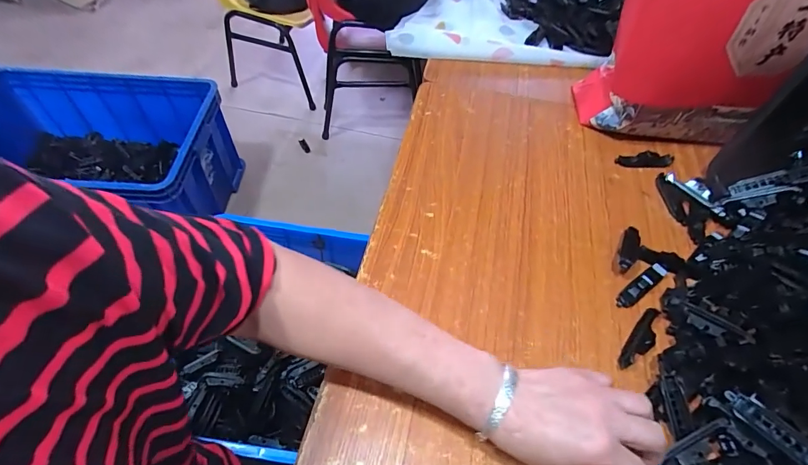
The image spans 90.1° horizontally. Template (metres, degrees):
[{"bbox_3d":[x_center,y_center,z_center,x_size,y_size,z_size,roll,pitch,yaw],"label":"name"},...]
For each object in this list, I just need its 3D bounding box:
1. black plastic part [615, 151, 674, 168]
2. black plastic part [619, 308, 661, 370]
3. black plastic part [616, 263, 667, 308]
[{"bbox_3d":[0.350,-0.105,0.579,0.085,0.020,0.022,0,54,-4],"label":"black plastic part"},{"bbox_3d":[0.250,0.113,0.422,0.021,0.013,0.077,35,60,20],"label":"black plastic part"},{"bbox_3d":[0.273,0.059,0.461,0.078,0.015,0.018,-30,61,-23],"label":"black plastic part"}]

